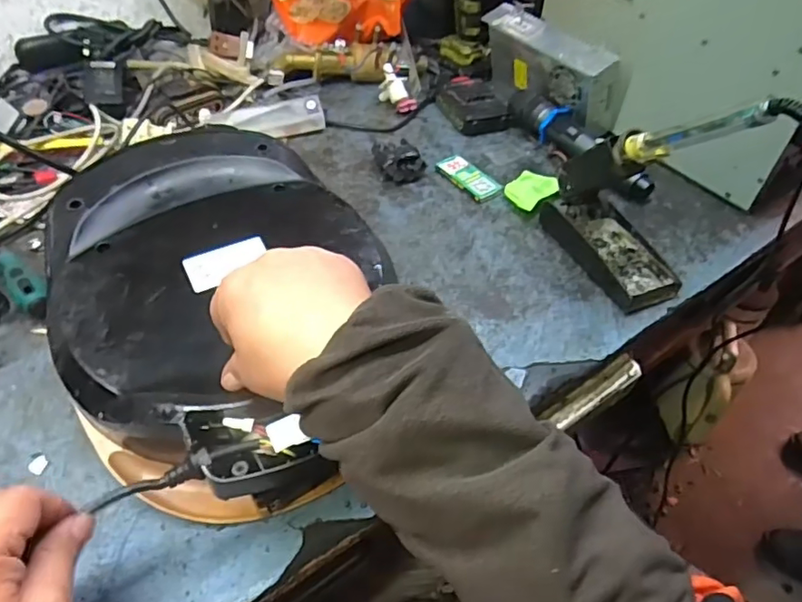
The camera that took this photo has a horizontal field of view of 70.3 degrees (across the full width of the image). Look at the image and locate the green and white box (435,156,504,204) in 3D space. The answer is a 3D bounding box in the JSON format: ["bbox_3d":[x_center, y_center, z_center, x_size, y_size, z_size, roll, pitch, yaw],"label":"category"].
[{"bbox_3d":[0.086,-0.159,0.727,0.039,0.011,0.092,-27,53,-25],"label":"green and white box"}]

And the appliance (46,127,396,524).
[{"bbox_3d":[-0.150,0.000,0.479,0.257,0.119,0.311,-32,55,-28],"label":"appliance"}]

